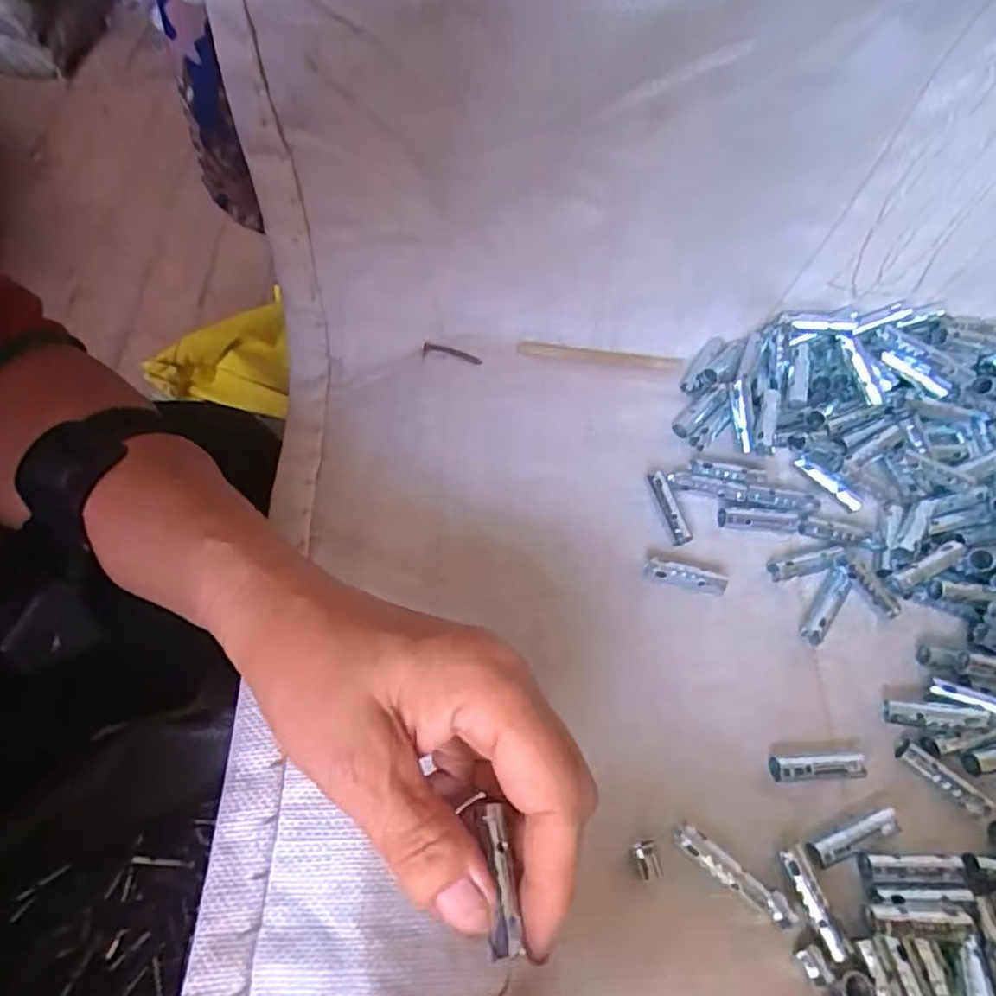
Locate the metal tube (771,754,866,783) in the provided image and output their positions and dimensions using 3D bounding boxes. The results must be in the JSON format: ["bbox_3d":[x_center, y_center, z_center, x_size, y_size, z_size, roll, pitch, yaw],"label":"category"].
[{"bbox_3d":[0.135,0.114,0.274,0.039,0.010,0.010,0,60,-3],"label":"metal tube"}]

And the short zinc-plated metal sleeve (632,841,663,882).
[{"bbox_3d":[0.058,0.140,0.251,0.010,0.008,0.013,-10,61,-9],"label":"short zinc-plated metal sleeve"}]

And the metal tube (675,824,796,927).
[{"bbox_3d":[0.090,0.145,0.250,0.048,0.012,0.009,34,64,16],"label":"metal tube"}]

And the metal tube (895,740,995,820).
[{"bbox_3d":[0.190,0.120,0.275,0.042,0.008,0.009,37,65,17],"label":"metal tube"}]

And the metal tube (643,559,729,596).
[{"bbox_3d":[0.090,0.039,0.312,0.038,0.011,0.009,12,60,4],"label":"metal tube"}]

